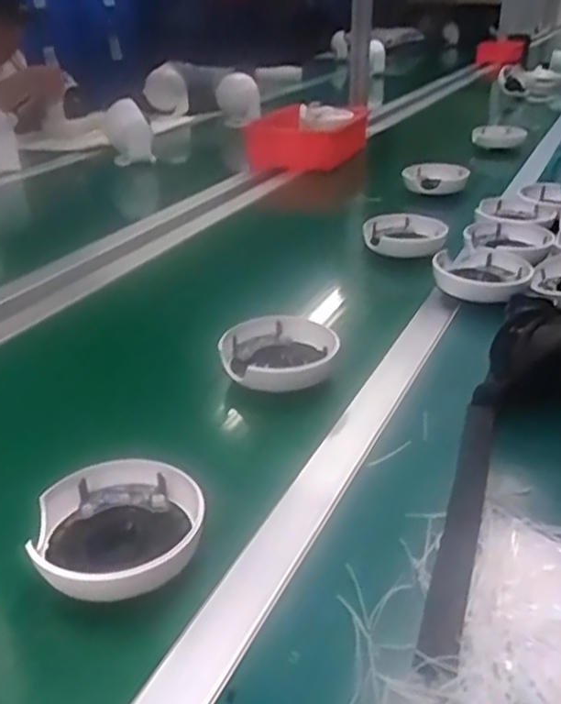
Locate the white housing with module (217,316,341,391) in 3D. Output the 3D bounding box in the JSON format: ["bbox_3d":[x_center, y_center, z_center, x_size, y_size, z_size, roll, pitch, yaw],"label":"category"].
[{"bbox_3d":[-0.007,0.004,0.698,0.132,0.034,0.117,16,32,28],"label":"white housing with module"}]

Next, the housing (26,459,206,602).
[{"bbox_3d":[-0.116,0.130,0.488,0.106,0.047,0.110,0,28,0],"label":"housing"}]

